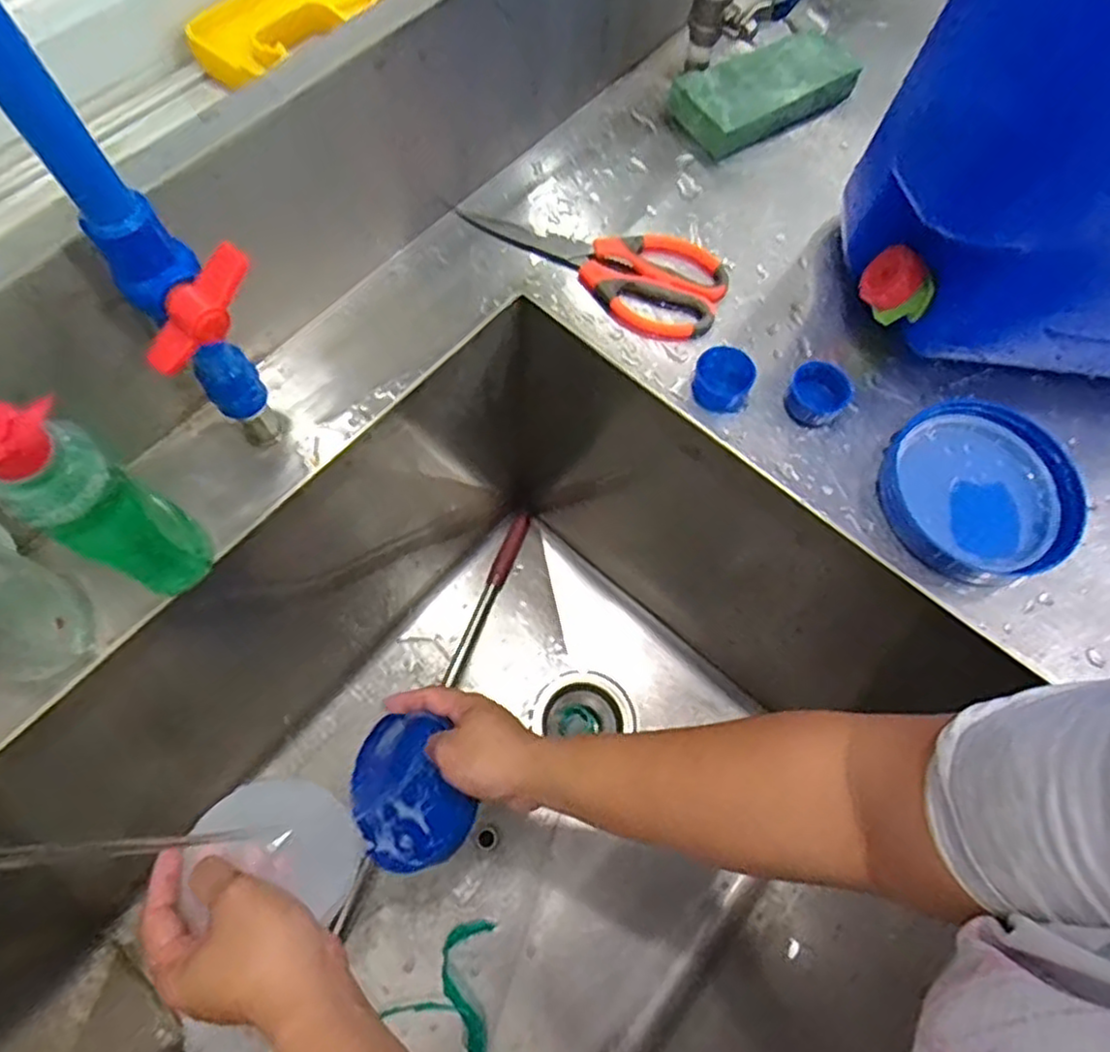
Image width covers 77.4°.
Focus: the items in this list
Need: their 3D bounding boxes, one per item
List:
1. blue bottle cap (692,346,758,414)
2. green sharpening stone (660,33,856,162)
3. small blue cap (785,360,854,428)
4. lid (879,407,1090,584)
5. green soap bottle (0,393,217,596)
[{"bbox_3d":[0.114,-0.099,0.470,0.039,0.020,0.040,1,68,-2],"label":"blue bottle cap"},{"bbox_3d":[0.177,-0.359,0.570,0.154,0.029,0.076,-31,73,-14],"label":"green sharpening stone"},{"bbox_3d":[0.177,-0.090,0.470,0.040,0.021,0.039,1,68,-2],"label":"small blue cap"},{"bbox_3d":[0.275,-0.022,0.450,0.122,0.020,0.115,1,68,-2],"label":"lid"},{"bbox_3d":[-0.226,-0.006,0.349,0.045,0.154,0.050,30,70,9],"label":"green soap bottle"}]

